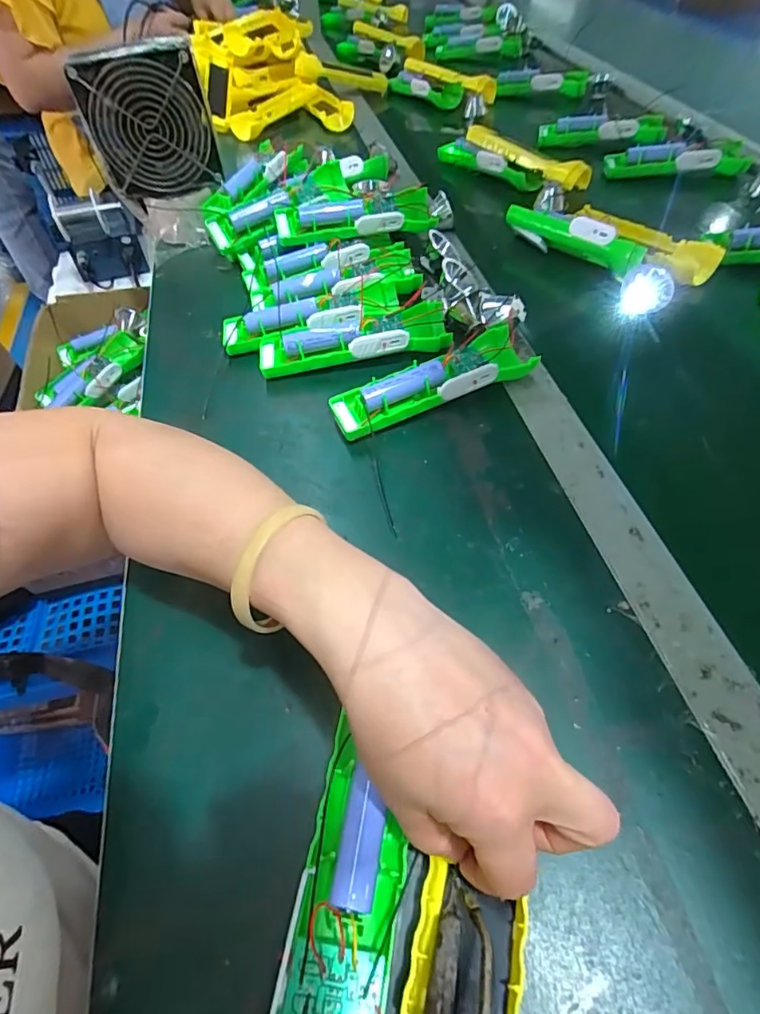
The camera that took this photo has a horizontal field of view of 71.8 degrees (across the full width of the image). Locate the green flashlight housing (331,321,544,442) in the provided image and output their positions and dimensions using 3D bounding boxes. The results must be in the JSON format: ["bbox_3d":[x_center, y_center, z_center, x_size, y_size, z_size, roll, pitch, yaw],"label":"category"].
[{"bbox_3d":[0.040,-0.097,0.416,0.159,0.035,0.047,-22,54,-13],"label":"green flashlight housing"}]

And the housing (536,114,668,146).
[{"bbox_3d":[0.300,-0.514,0.713,0.163,0.029,0.031,12,54,13],"label":"housing"}]

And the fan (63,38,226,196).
[{"bbox_3d":[-0.242,-0.401,0.554,0.124,0.125,0.031,-11,52,-4],"label":"fan"}]

